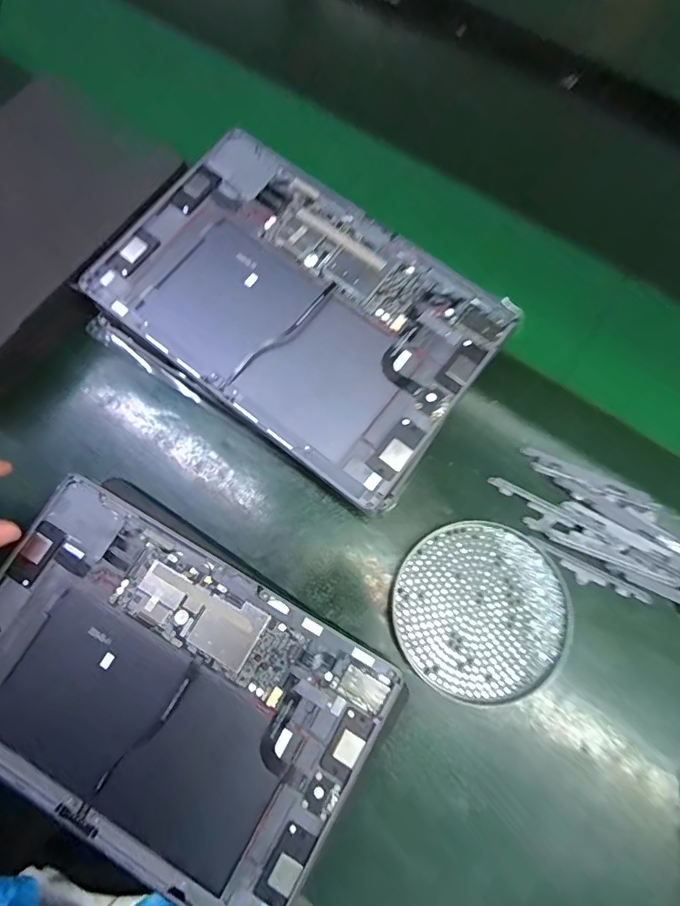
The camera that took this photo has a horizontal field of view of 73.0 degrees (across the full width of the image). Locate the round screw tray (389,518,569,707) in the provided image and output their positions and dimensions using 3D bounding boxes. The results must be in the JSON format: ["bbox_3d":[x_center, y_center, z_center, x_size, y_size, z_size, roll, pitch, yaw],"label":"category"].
[{"bbox_3d":[0.094,0.105,0.311,0.110,0.014,0.113,0,76,0],"label":"round screw tray"}]

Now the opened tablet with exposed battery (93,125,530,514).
[{"bbox_3d":[-0.030,-0.100,0.315,0.255,0.013,0.164,36,78,8],"label":"opened tablet with exposed battery"}]

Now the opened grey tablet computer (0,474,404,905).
[{"bbox_3d":[-0.111,0.147,0.282,0.251,0.008,0.163,29,79,6],"label":"opened grey tablet computer"}]

